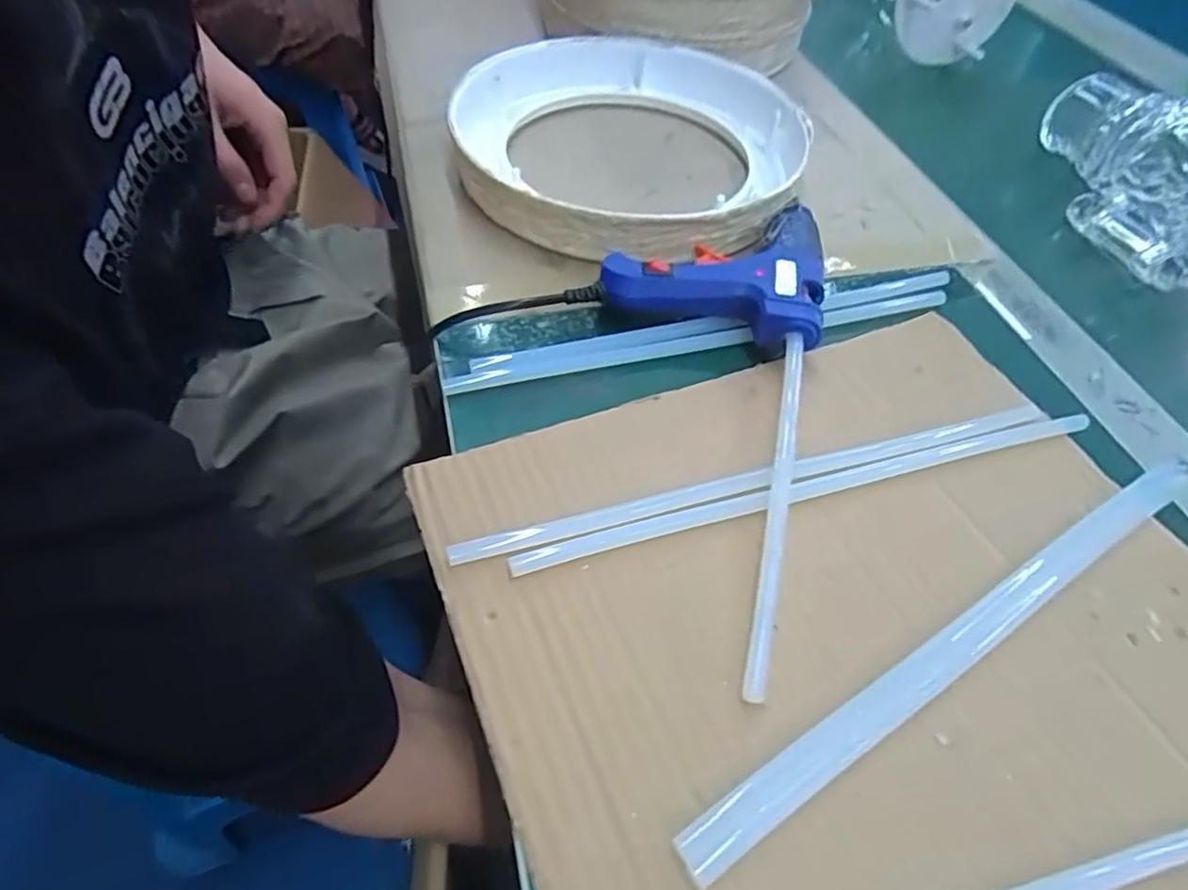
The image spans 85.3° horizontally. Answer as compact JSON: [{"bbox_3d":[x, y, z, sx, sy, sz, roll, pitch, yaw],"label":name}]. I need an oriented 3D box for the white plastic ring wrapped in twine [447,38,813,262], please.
[{"bbox_3d":[0.021,-0.191,0.405,0.206,0.036,0.219,3,52,-3],"label":"white plastic ring wrapped in twine"}]

